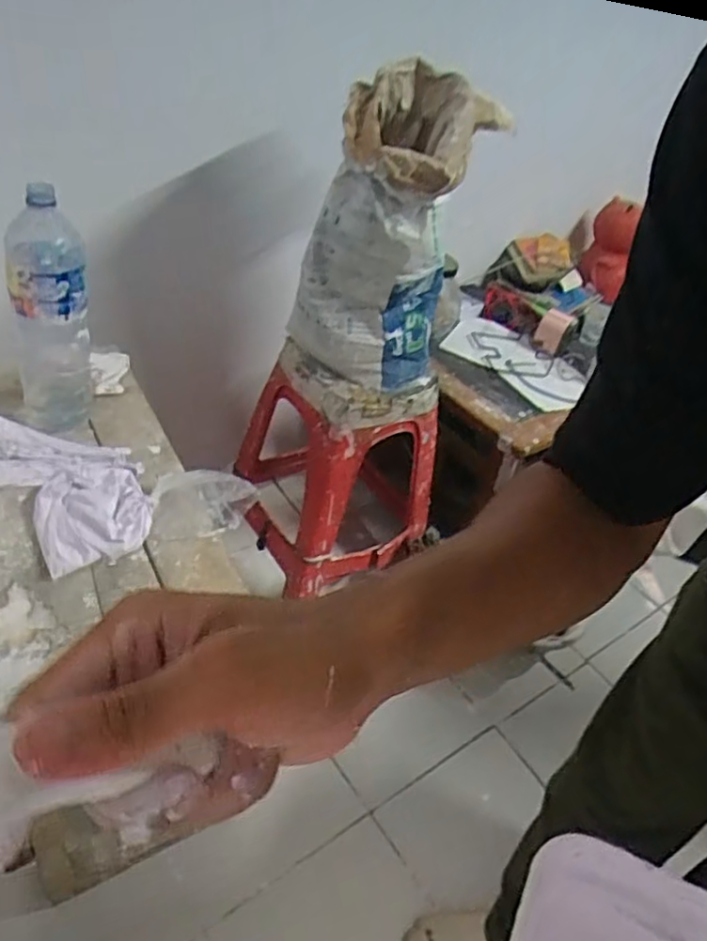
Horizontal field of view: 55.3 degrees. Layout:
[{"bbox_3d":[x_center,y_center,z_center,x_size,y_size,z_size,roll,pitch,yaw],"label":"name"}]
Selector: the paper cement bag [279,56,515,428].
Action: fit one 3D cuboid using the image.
[{"bbox_3d":[0.070,-0.342,1.088,0.231,0.478,0.314,25,40,14],"label":"paper cement bag"}]

